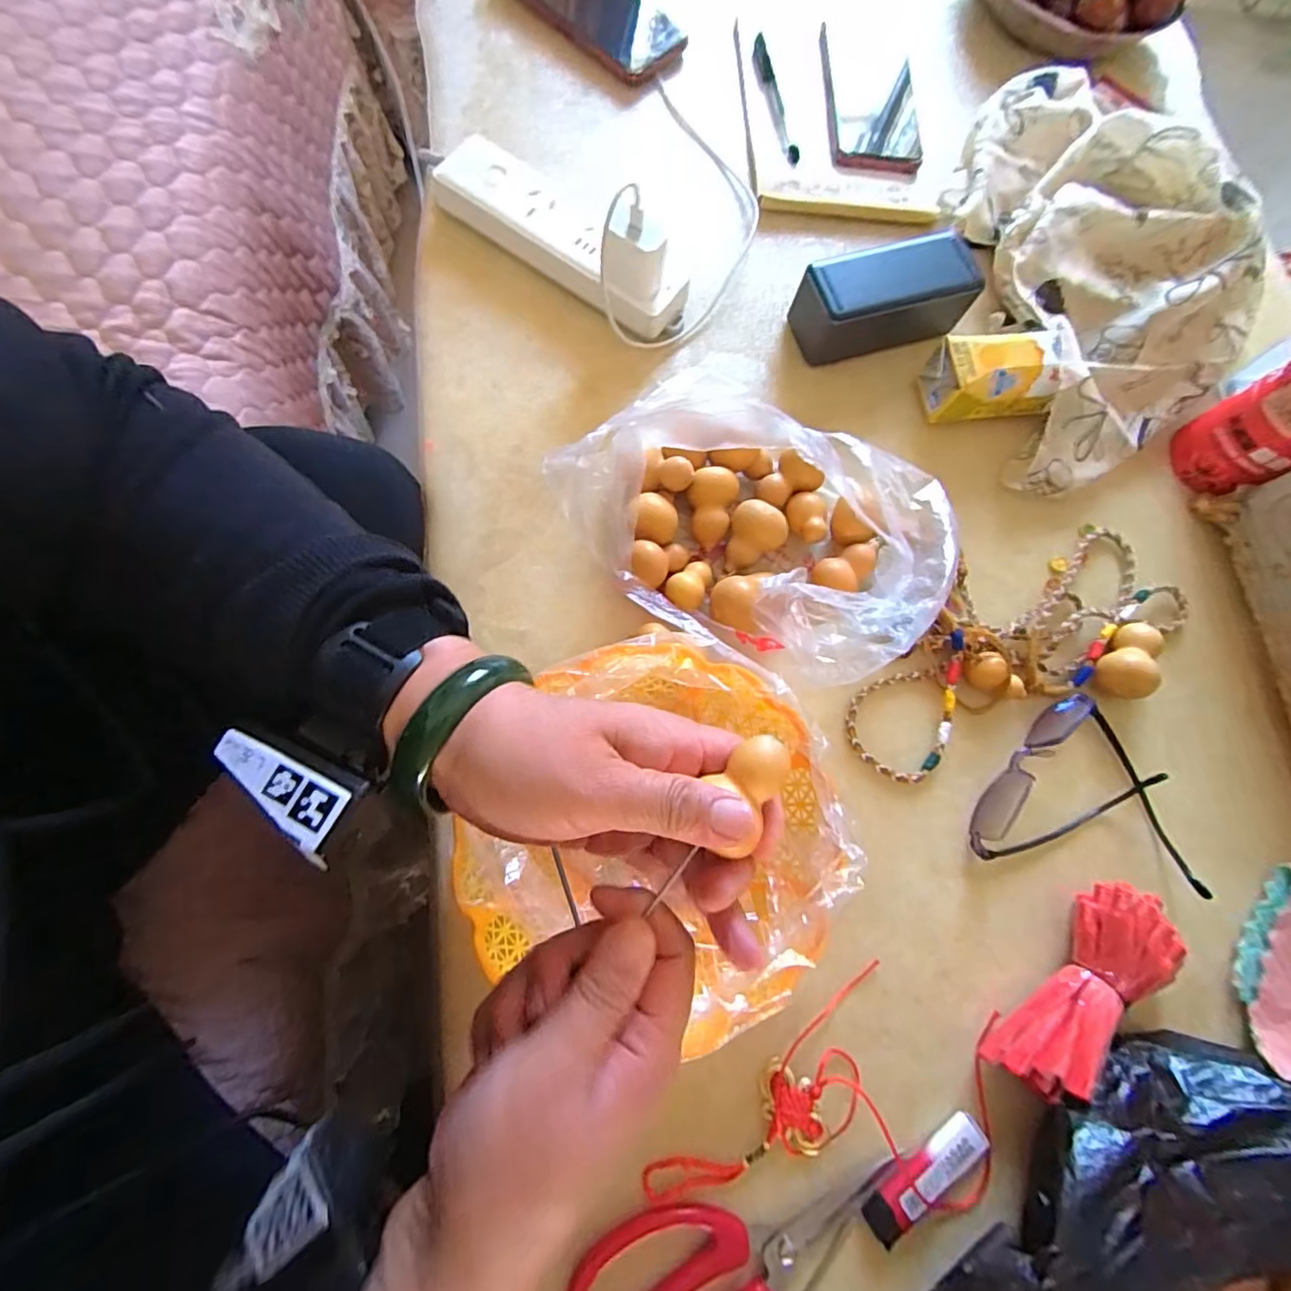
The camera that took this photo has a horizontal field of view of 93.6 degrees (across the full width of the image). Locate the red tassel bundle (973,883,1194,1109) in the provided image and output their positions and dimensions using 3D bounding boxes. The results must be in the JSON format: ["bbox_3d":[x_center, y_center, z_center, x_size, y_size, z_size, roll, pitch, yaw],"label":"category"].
[{"bbox_3d":[0.257,0.202,0.356,0.049,0.034,0.129,41,76,5],"label":"red tassel bundle"}]

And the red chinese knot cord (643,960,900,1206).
[{"bbox_3d":[0.088,0.269,0.337,0.170,0.016,0.076,-36,76,-11],"label":"red chinese knot cord"}]

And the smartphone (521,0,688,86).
[{"bbox_3d":[-0.046,-0.558,0.533,0.084,0.016,0.176,-42,84,-12],"label":"smartphone"}]

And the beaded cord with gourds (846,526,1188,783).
[{"bbox_3d":[0.255,-0.001,0.417,0.272,0.030,0.120,-19,73,-6],"label":"beaded cord with gourds"}]

